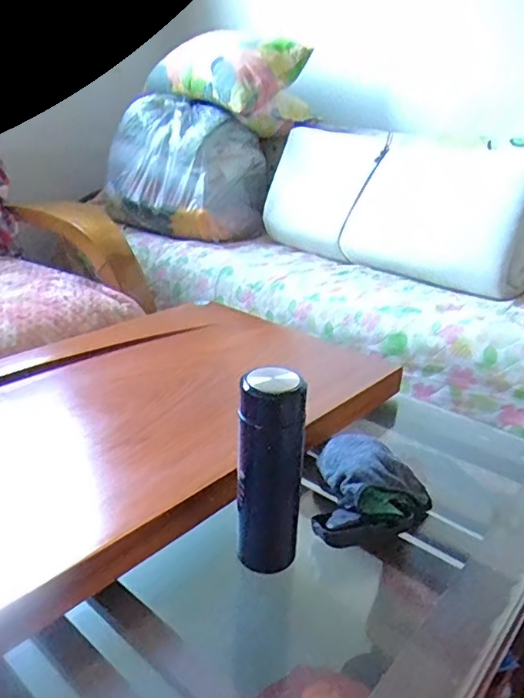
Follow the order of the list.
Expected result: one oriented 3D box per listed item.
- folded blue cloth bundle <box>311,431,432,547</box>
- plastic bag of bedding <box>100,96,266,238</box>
[{"bbox_3d":[0.128,0.161,0.634,0.132,0.064,0.156,5,24,7],"label":"folded blue cloth bundle"},{"bbox_3d":[-0.245,-0.579,1.837,0.417,0.411,0.390,-17,30,-36],"label":"plastic bag of bedding"}]

